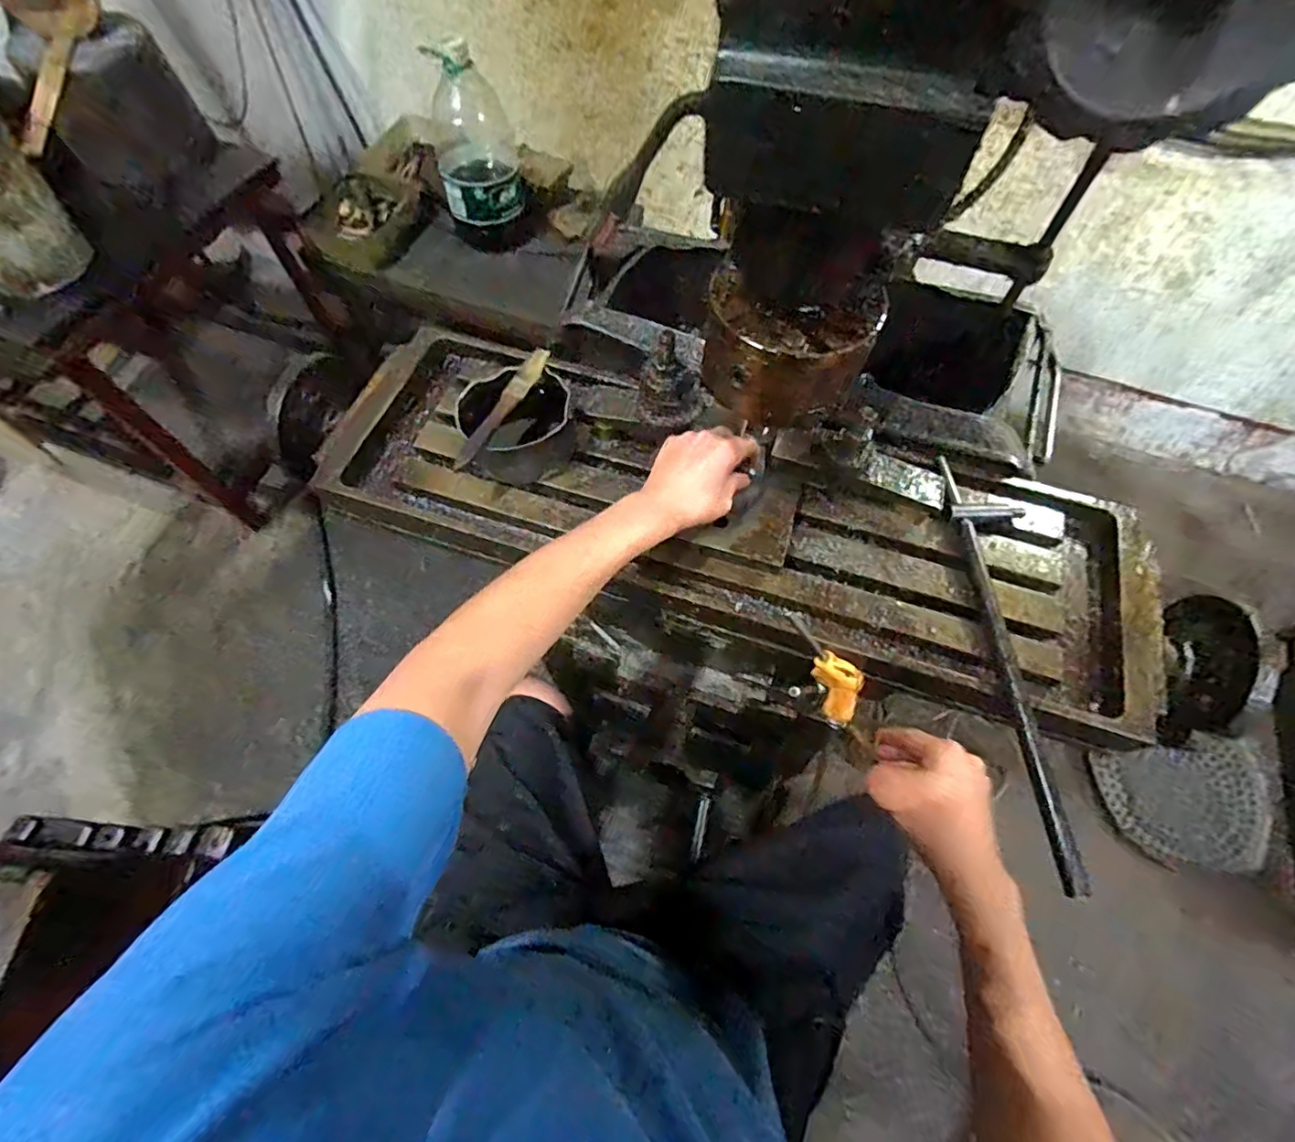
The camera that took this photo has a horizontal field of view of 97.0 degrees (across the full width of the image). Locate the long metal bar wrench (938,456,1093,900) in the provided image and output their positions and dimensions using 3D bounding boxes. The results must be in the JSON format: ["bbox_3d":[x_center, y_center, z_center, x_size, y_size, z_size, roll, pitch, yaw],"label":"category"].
[{"bbox_3d":[0.324,0.062,0.497,0.061,0.016,0.381,1,64,-1],"label":"long metal bar wrench"}]

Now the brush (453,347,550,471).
[{"bbox_3d":[-0.137,-0.154,0.540,0.020,0.022,0.145,25,66,10],"label":"brush"}]

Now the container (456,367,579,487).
[{"bbox_3d":[-0.127,-0.144,0.565,0.100,0.062,0.095,1,64,-1],"label":"container"}]

